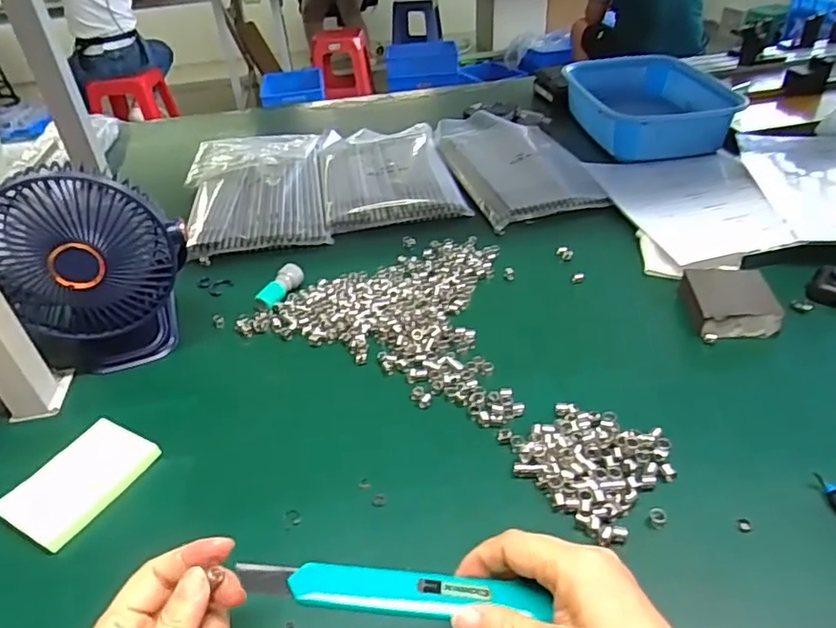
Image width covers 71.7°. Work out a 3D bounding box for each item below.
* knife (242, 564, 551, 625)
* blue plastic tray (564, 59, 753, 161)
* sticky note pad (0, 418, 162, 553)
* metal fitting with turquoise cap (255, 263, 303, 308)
[{"bbox_3d":[-0.013,0.133,0.280,0.146,0.010,0.023,3,38,3],"label":"knife"},{"bbox_3d":[0.362,-0.317,0.910,0.213,0.090,0.260,-8,37,-5],"label":"blue plastic tray"},{"bbox_3d":[-0.249,0.122,0.428,0.063,0.017,0.094,15,42,24],"label":"sticky note pad"},{"bbox_3d":[-0.143,-0.030,0.606,0.023,0.017,0.059,14,41,23],"label":"metal fitting with turquoise cap"}]

